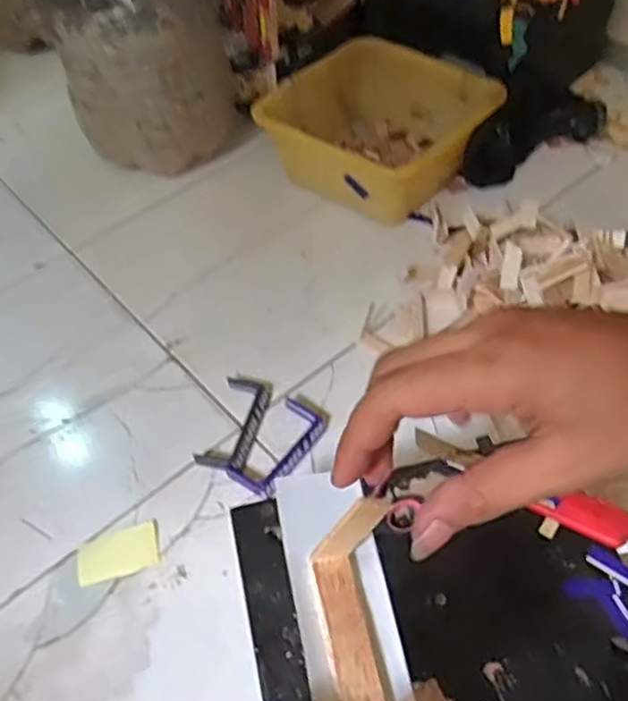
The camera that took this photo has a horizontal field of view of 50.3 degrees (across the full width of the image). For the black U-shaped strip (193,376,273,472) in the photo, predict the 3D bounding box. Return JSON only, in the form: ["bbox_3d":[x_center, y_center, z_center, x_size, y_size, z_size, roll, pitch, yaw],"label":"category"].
[{"bbox_3d":[-0.088,0.079,0.736,0.053,0.005,0.114,13,53,12],"label":"black U-shaped strip"}]

